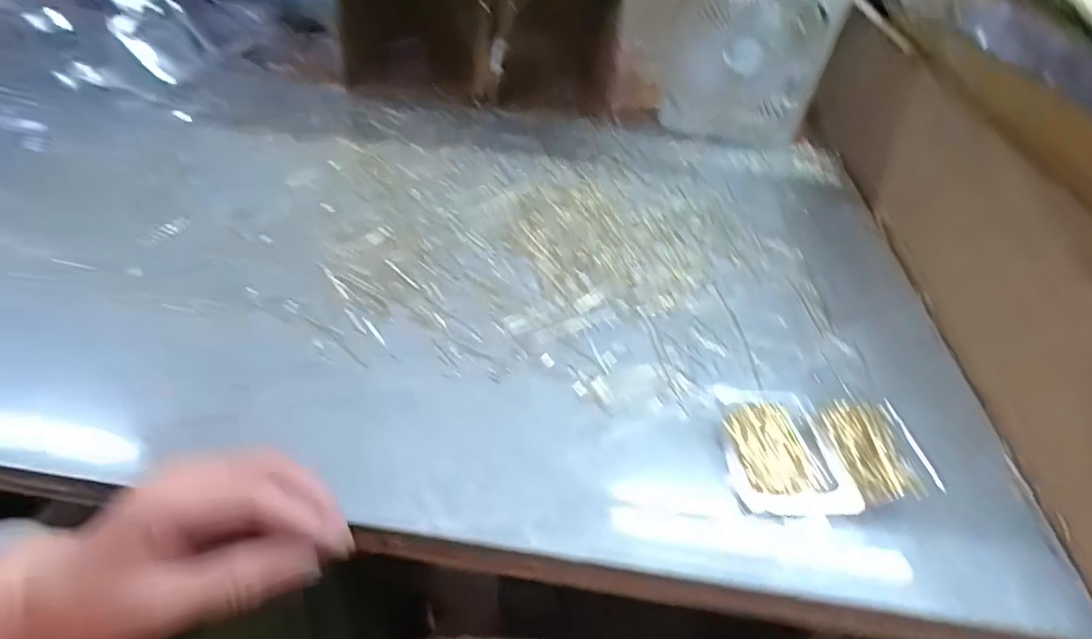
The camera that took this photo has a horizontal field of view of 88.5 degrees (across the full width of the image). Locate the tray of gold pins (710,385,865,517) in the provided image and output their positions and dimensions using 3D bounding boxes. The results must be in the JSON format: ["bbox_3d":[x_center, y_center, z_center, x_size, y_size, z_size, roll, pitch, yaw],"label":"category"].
[{"bbox_3d":[0.156,0.083,0.370,0.075,0.018,0.091,1,42,-6],"label":"tray of gold pins"}]

